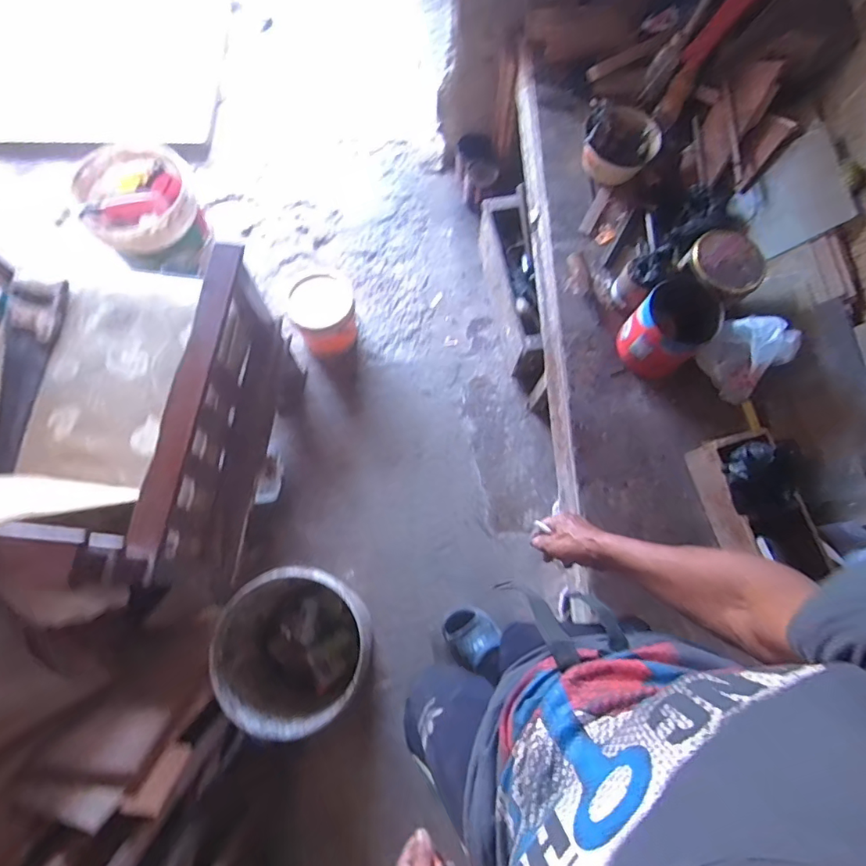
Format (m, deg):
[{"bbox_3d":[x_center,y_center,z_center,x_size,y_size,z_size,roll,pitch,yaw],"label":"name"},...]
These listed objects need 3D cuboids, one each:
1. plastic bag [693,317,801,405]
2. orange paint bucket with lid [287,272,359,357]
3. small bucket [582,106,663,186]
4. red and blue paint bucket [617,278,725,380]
[{"bbox_3d":[0.642,-0.165,1.014,0.092,0.183,0.137,-42,78,-12],"label":"plastic bag"},{"bbox_3d":[-0.326,-0.353,1.510,0.179,0.236,0.154,-25,75,-8],"label":"orange paint bucket with lid"},{"bbox_3d":[0.443,-0.685,1.184,0.171,0.124,0.150,25,74,7],"label":"small bucket"},{"bbox_3d":[0.479,-0.212,1.028,0.165,0.151,0.144,-38,77,-11],"label":"red and blue paint bucket"}]

